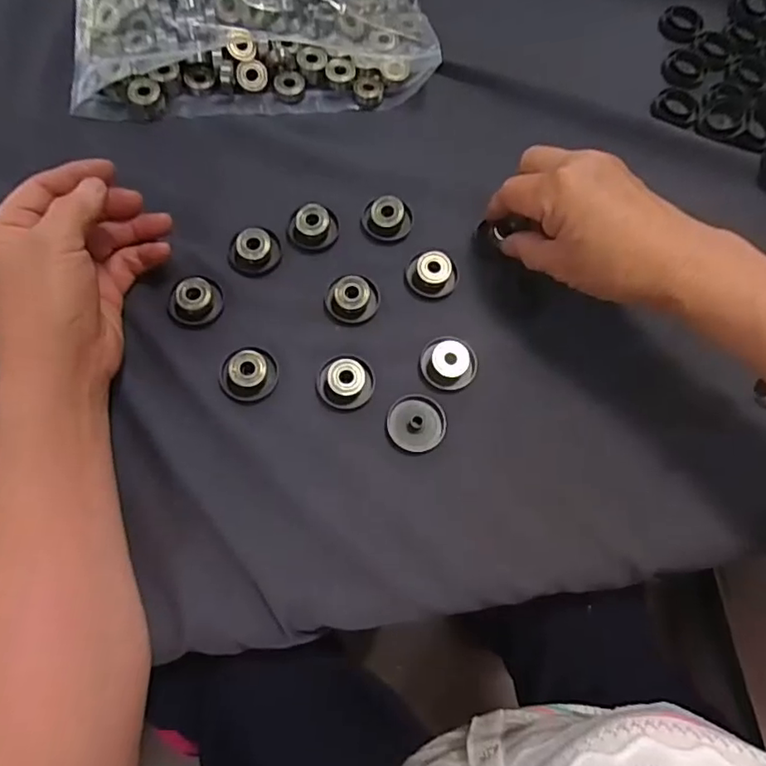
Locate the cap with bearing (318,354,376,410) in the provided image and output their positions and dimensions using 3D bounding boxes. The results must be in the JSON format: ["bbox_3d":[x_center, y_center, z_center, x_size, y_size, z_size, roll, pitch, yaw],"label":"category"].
[{"bbox_3d":[-0.022,-0.002,0.340,0.033,0.012,0.032,1,69,-2],"label":"cap with bearing"}]

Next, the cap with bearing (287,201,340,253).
[{"bbox_3d":[-0.044,-0.100,0.376,0.031,0.017,0.026,-35,74,-14],"label":"cap with bearing"}]

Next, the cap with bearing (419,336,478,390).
[{"bbox_3d":[0.040,-0.012,0.348,0.034,0.010,0.032,1,69,-2],"label":"cap with bearing"}]

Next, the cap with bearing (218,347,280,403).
[{"bbox_3d":[-0.079,-0.006,0.338,0.033,0.013,0.030,1,69,-2],"label":"cap with bearing"}]

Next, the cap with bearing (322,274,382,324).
[{"bbox_3d":[-0.019,-0.052,0.360,0.034,0.013,0.029,5,69,0],"label":"cap with bearing"}]

